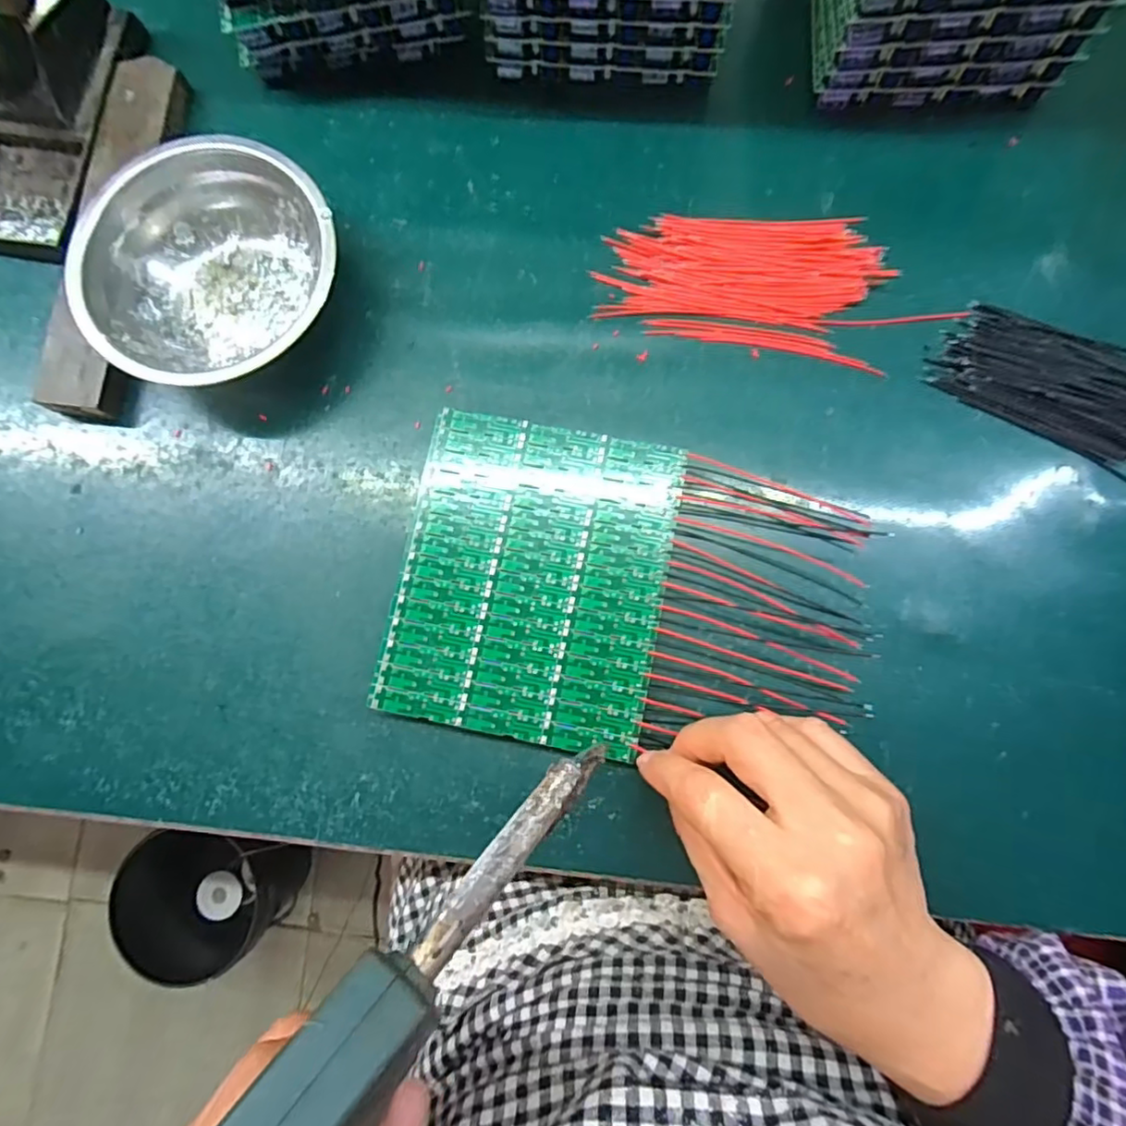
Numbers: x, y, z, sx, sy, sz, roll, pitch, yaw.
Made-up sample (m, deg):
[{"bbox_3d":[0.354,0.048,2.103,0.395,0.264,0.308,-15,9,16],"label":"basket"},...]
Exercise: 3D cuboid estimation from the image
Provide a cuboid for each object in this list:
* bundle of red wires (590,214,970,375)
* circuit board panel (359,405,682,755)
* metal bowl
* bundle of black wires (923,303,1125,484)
[{"bbox_3d":[0.102,-0.149,0.318,0.158,0.006,0.073,12,83,4],"label":"bundle of red wires"},{"bbox_3d":[-0.015,0.006,0.291,0.123,0.004,0.148,11,81,4],"label":"circuit board panel"},{"bbox_3d":[-0.177,-0.146,0.311,0.126,0.045,0.124,0,82,3],"label":"metal bowl"},{"bbox_3d":[0.257,-0.086,0.302,0.133,0.006,0.063,31,85,6],"label":"bundle of black wires"}]

